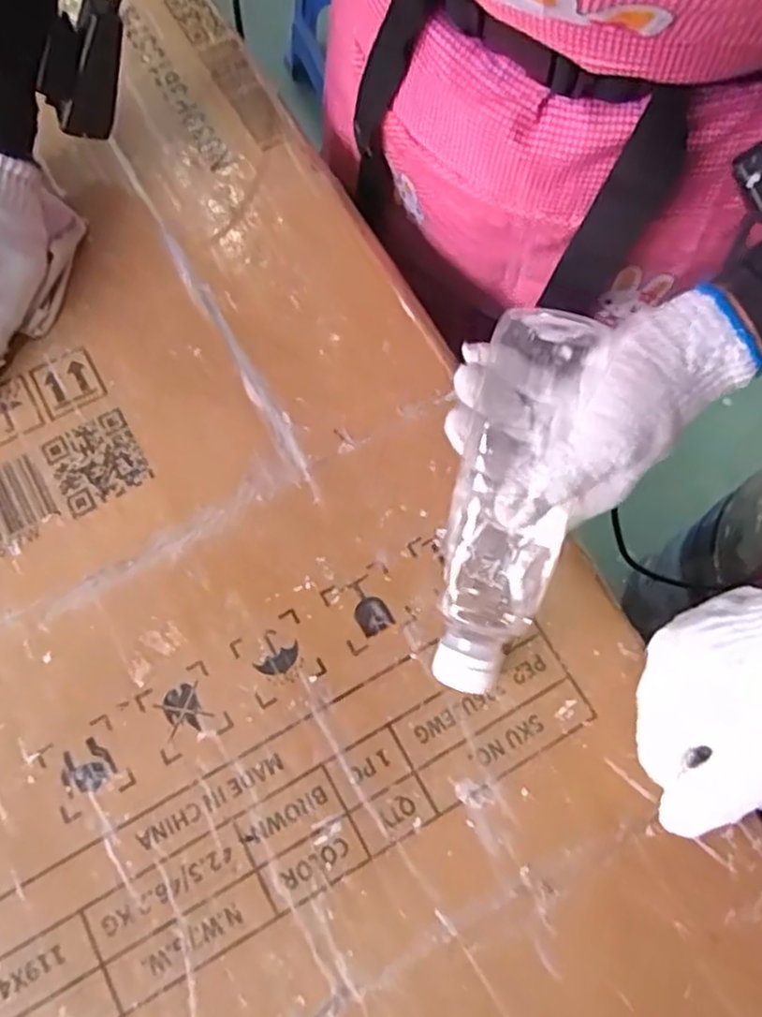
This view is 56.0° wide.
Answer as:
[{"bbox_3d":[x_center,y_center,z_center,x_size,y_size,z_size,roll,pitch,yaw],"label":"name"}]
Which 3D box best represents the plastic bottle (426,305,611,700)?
[{"bbox_3d":[0.063,-0.003,0.363,0.053,0.049,0.186,10,98,2],"label":"plastic bottle"}]

